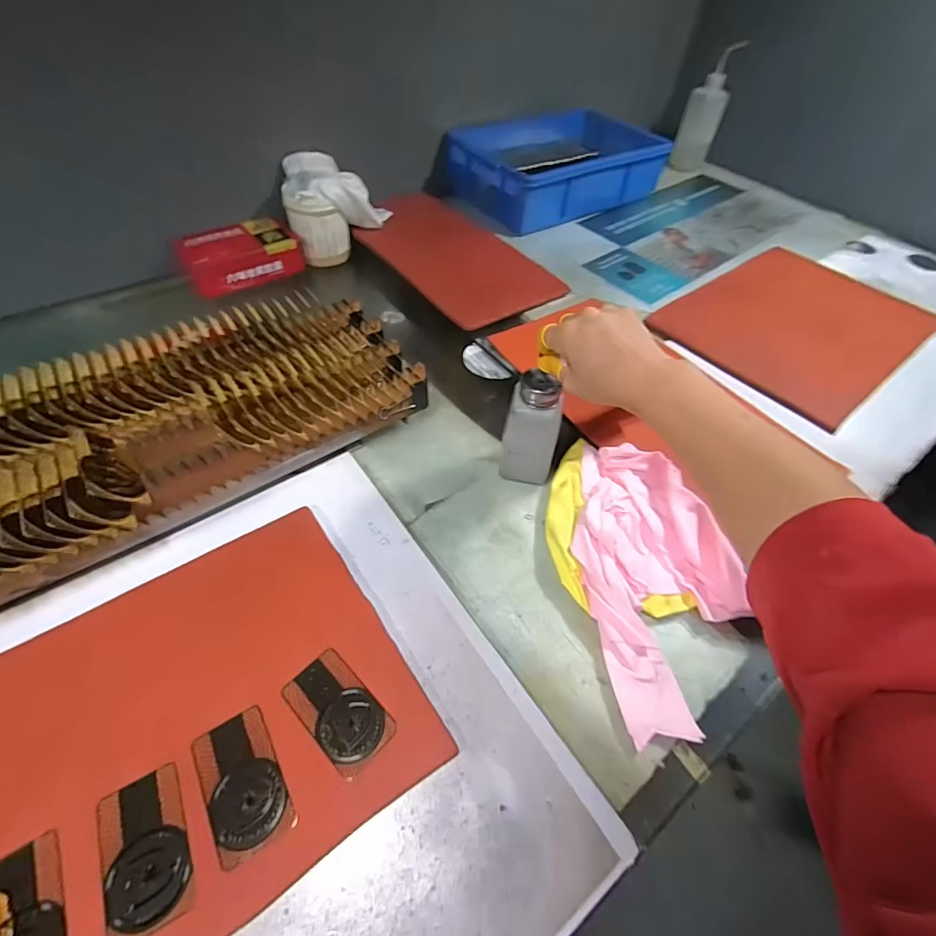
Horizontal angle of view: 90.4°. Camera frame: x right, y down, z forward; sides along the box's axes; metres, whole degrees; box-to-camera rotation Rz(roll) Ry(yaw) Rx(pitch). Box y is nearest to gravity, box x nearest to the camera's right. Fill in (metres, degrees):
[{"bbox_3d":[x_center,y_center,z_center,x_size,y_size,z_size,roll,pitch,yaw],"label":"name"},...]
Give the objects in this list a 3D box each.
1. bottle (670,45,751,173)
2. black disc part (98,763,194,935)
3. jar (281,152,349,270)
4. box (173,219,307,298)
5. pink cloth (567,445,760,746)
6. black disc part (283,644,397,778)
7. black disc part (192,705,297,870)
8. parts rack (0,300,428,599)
[{"bbox_3d":[0.539,-0.808,1.064,0.084,0.216,0.096,20,53,11],"label":"bottle"},{"bbox_3d":[-0.210,0.250,0.304,0.049,0.005,0.087,-22,57,-19],"label":"black disc part"},{"bbox_3d":[-0.253,-0.427,0.777,0.094,0.136,0.090,-12,54,-12],"label":"jar"},{"bbox_3d":[-0.368,-0.344,0.750,0.183,0.066,0.105,-33,61,-25],"label":"box"},{"bbox_3d":[0.179,0.090,0.443,0.146,0.055,0.270,-7,53,-9],"label":"pink cloth"},{"bbox_3d":[-0.101,0.188,0.363,0.087,0.005,0.048,38,60,23],"label":"black disc part"},{"bbox_3d":[-0.160,0.222,0.331,0.049,0.004,0.087,-25,58,-21],"label":"black disc part"},{"bbox_3d":[-0.350,-0.021,0.456,0.592,0.105,0.243,-35,62,-26],"label":"parts rack"}]

